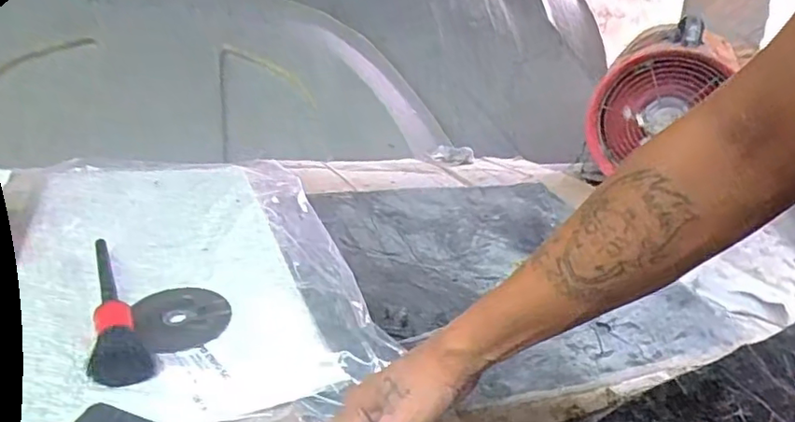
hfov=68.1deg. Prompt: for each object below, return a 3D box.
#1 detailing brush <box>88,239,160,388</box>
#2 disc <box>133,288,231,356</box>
[{"bbox_3d":[-0.266,0.094,0.569,0.053,0.037,0.184,-2,25,-24],"label":"detailing brush"},{"bbox_3d":[-0.213,0.104,0.585,0.090,0.007,0.096,8,26,-4],"label":"disc"}]

